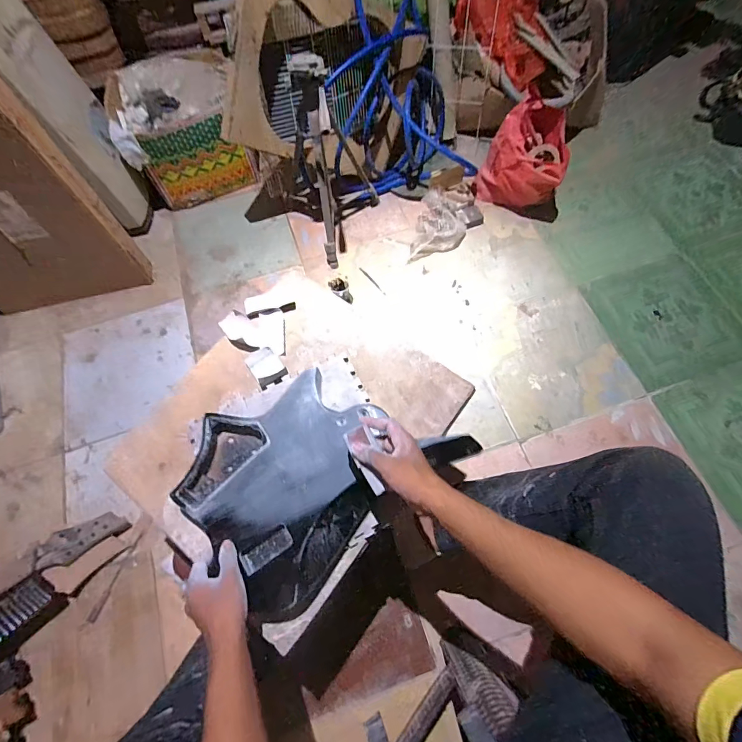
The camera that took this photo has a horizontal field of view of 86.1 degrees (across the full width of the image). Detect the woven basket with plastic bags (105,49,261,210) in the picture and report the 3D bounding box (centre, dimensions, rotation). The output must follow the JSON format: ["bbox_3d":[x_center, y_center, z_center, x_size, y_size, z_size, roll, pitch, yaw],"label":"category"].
[{"bbox_3d":[-0.628,-0.841,1.374,0.387,0.305,0.355,-26,69,-9],"label":"woven basket with plastic bags"}]

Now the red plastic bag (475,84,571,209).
[{"bbox_3d":[0.486,-0.672,1.281,0.244,0.286,0.186,16,68,8],"label":"red plastic bag"}]

